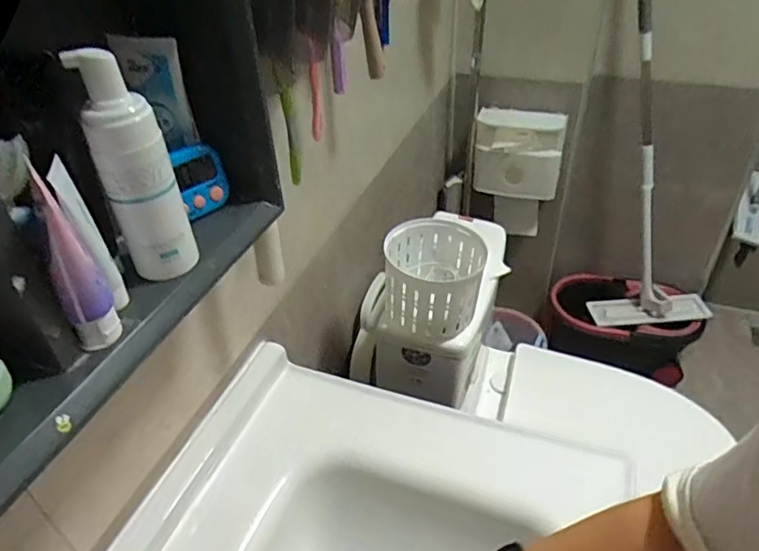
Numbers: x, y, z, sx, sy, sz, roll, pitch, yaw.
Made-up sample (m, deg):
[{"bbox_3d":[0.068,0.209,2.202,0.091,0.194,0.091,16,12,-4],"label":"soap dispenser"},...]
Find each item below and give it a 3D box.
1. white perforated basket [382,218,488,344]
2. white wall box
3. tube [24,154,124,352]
[{"bbox_3d":[0.087,0.007,0.899,0.149,0.126,0.154,5,39,9],"label":"white perforated basket"},{"bbox_3d":[0.374,-0.328,1.510,0.226,0.223,0.102,5,39,9],"label":"white wall box"},{"bbox_3d":[-0.191,-0.006,0.348,0.027,0.112,0.035,-24,43,-25],"label":"tube"}]

